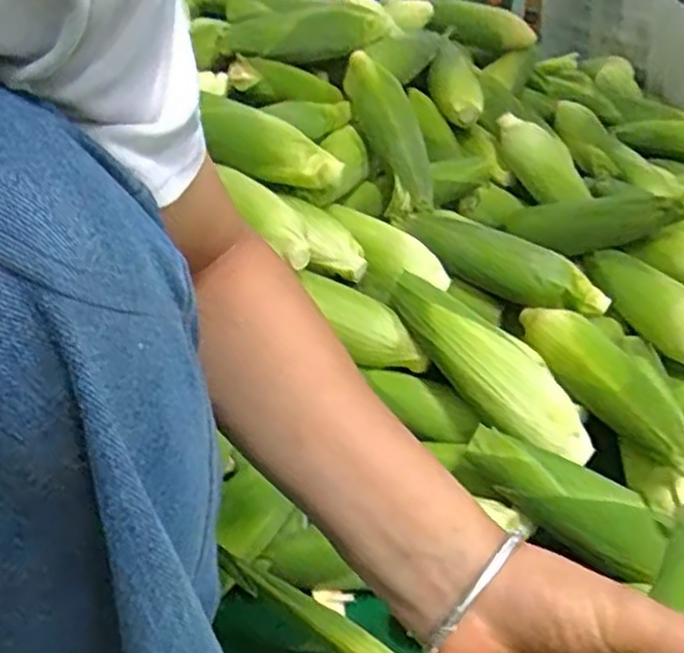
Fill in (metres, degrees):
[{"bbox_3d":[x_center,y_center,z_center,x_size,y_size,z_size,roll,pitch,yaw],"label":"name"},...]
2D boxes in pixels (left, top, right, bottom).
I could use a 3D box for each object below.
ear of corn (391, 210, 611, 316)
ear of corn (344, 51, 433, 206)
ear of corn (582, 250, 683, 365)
[{"bbox_3d":[0.175,-0.074,0.812,0.250,0.063,0.062,27,41,16],"label":"ear of corn"},{"bbox_3d":[0.060,-0.242,0.873,0.051,0.058,0.224,-17,70,-21],"label":"ear of corn"},{"bbox_3d":[0.344,-0.030,0.806,0.058,0.055,0.221,-10,33,-10],"label":"ear of corn"}]

